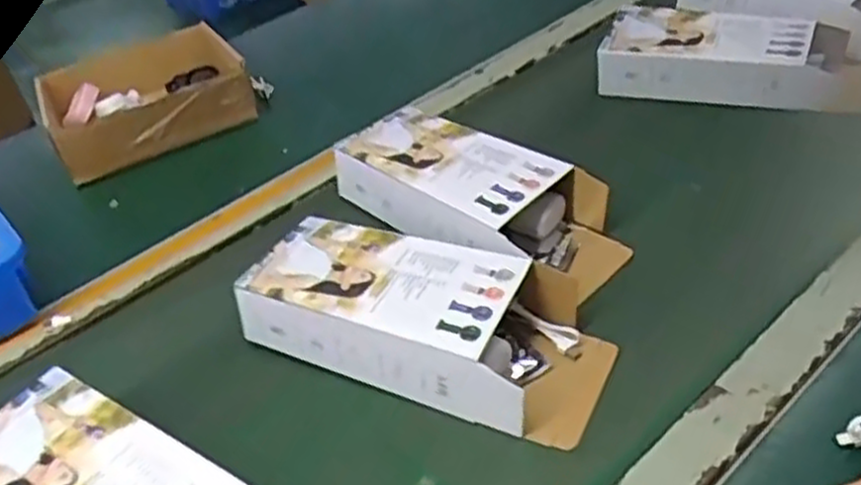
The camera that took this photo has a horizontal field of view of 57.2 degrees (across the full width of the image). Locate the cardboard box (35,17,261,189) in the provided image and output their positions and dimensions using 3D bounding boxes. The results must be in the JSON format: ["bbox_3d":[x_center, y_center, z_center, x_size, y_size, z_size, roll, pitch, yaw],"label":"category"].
[{"bbox_3d":[-0.324,-0.167,0.901,0.208,0.066,0.192,-27,44,-13],"label":"cardboard box"}]

